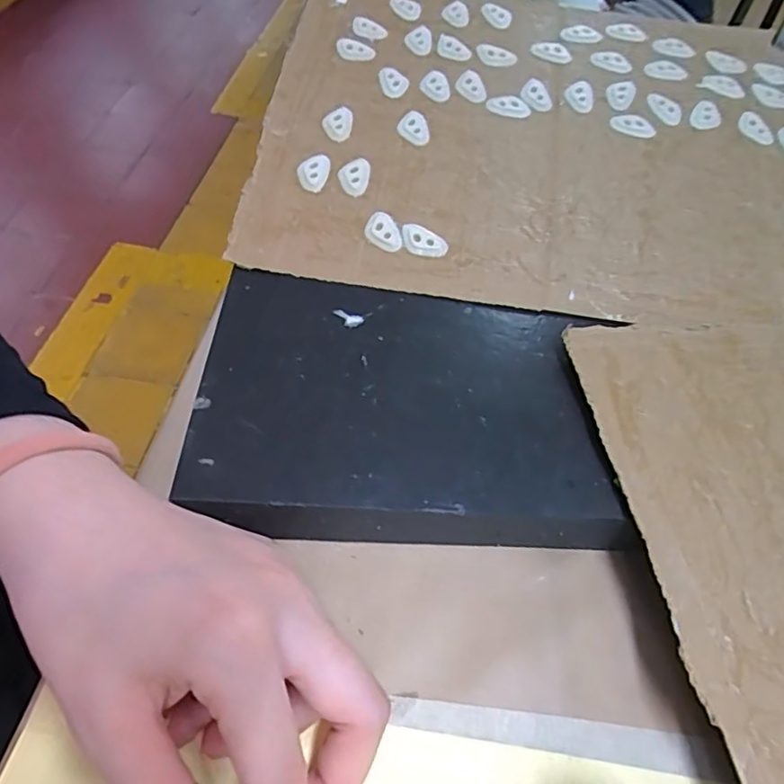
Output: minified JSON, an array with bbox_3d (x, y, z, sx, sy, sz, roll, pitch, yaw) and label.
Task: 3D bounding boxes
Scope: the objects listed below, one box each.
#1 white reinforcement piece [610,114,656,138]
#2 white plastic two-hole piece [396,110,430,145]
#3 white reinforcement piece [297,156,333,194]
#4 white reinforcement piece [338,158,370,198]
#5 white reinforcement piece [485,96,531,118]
[{"bbox_3d":[0.142,-0.157,0.353,0.026,0.008,0.008,19,56,10],"label":"white reinforcement piece"},{"bbox_3d":[0.012,-0.155,0.351,0.017,0.007,0.024,-2,55,-4],"label":"white plastic two-hole piece"},{"bbox_3d":[-0.044,-0.123,0.333,0.017,0.004,0.023,19,77,6],"label":"white reinforcement piece"},{"bbox_3d":[-0.021,-0.121,0.333,0.017,0.004,0.023,20,78,2],"label":"white reinforcement piece"},{"bbox_3d":[0.070,-0.172,0.358,0.026,0.010,0.007,14,55,7],"label":"white reinforcement piece"}]

